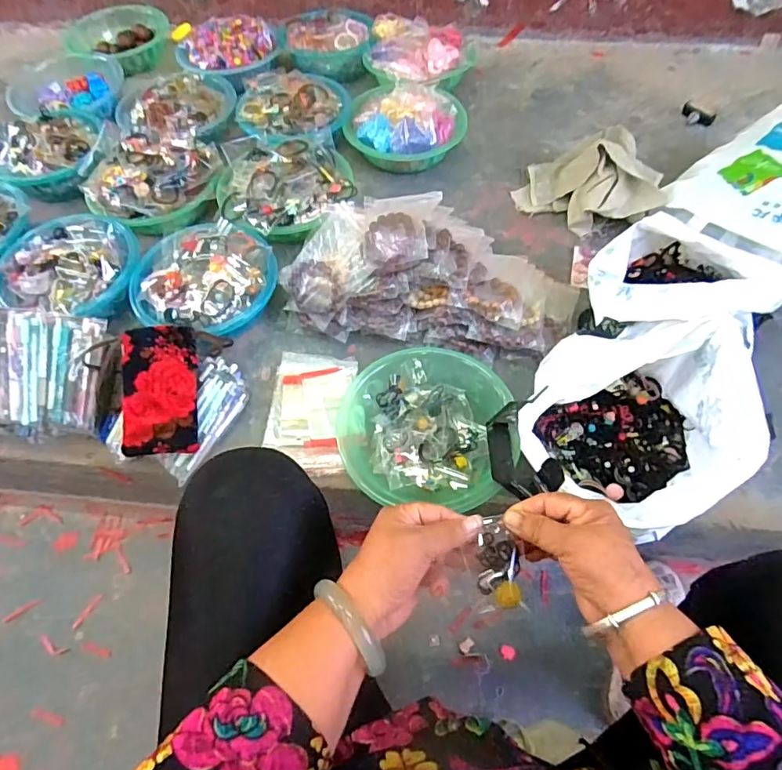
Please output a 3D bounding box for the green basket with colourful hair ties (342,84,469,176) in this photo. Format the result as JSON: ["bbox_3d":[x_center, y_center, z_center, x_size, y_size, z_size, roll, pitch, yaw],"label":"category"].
[{"bbox_3d":[0.026,-0.502,1.011,0.202,0.114,0.191,-1,59,1],"label":"green basket with colourful hair ties"}]

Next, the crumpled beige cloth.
[{"bbox_3d":[0.365,-0.371,0.919,0.234,0.107,0.178,30,65,18],"label":"crumpled beige cloth"}]

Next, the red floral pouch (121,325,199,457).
[{"bbox_3d":[-0.311,0.006,0.690,0.093,0.016,0.173,-3,74,-23],"label":"red floral pouch"}]

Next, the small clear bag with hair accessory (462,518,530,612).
[{"bbox_3d":[0.081,0.143,0.406,0.040,0.017,0.069,-14,72,4],"label":"small clear bag with hair accessory"}]

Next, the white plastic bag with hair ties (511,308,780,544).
[{"bbox_3d":[0.293,0.028,0.621,0.231,0.161,0.297,27,64,16],"label":"white plastic bag with hair ties"}]

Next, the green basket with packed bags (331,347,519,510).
[{"bbox_3d":[0.047,0.051,0.694,0.224,0.068,0.227,-1,59,1],"label":"green basket with packed bags"}]

